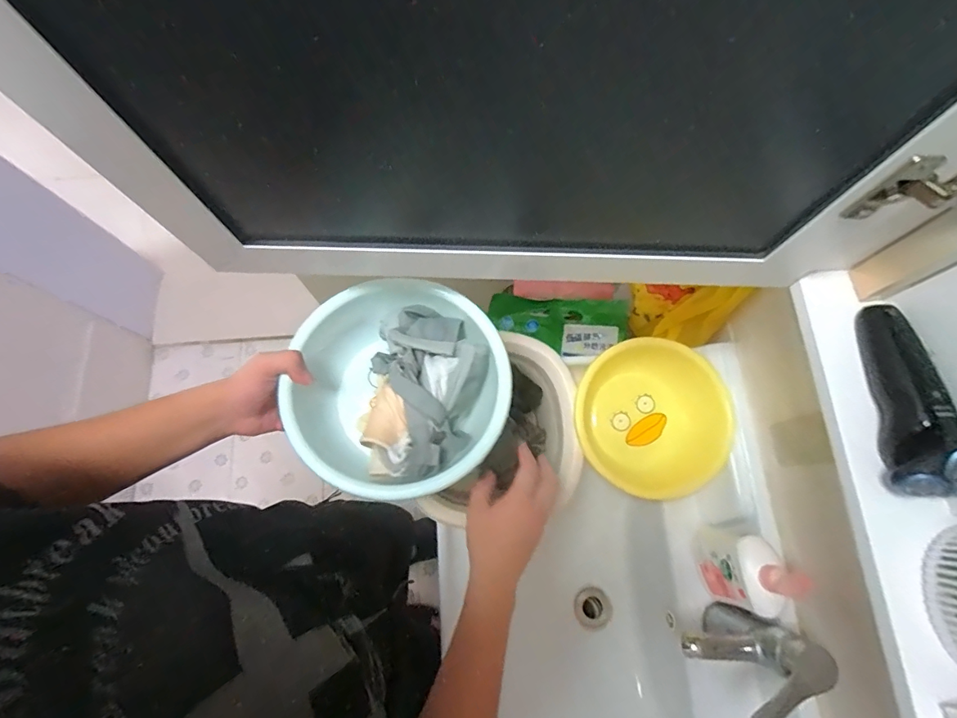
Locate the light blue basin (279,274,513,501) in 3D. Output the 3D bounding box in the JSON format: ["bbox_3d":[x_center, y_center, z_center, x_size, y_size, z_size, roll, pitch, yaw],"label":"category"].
[{"bbox_3d":[-0.086,0.035,0.497,0.222,0.078,0.211,40,76,12],"label":"light blue basin"}]

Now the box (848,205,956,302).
[{"bbox_3d":[0.370,-0.087,0.361,0.058,0.115,0.031,-5,72,-1],"label":"box"}]

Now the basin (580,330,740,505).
[{"bbox_3d":[0.267,0.091,0.703,0.225,0.083,0.229,0,72,0],"label":"basin"}]

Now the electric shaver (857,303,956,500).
[{"bbox_3d":[0.350,0.027,0.366,0.053,0.050,0.160,4,72,2],"label":"electric shaver"}]

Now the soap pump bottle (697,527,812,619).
[{"bbox_3d":[0.356,0.283,0.613,0.065,0.183,0.097,9,72,3],"label":"soap pump bottle"}]

